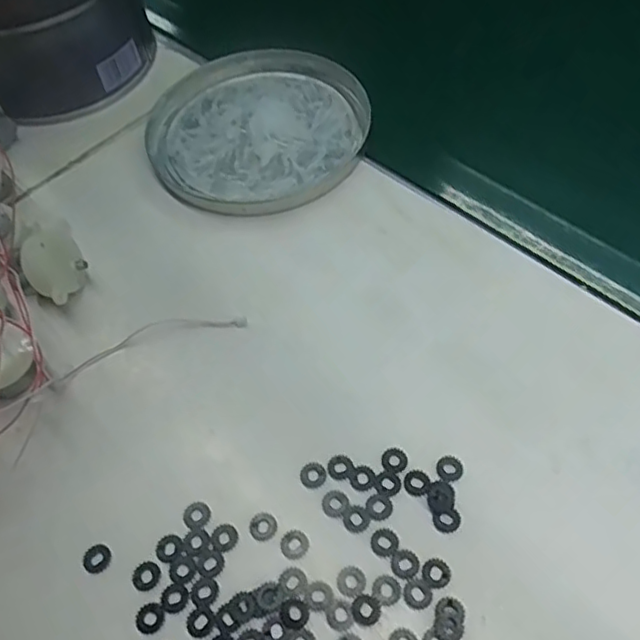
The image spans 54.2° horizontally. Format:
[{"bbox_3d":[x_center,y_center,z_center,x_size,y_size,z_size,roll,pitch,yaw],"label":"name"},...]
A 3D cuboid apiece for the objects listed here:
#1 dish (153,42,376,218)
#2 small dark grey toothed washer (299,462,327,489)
[{"bbox_3d":[-0.035,-0.116,0.374,0.128,0.012,0.131,-2,56,3],"label":"dish"},{"bbox_3d":[-0.003,0.063,0.255,0.011,0.004,0.011,-2,56,3],"label":"small dark grey toothed washer"}]

